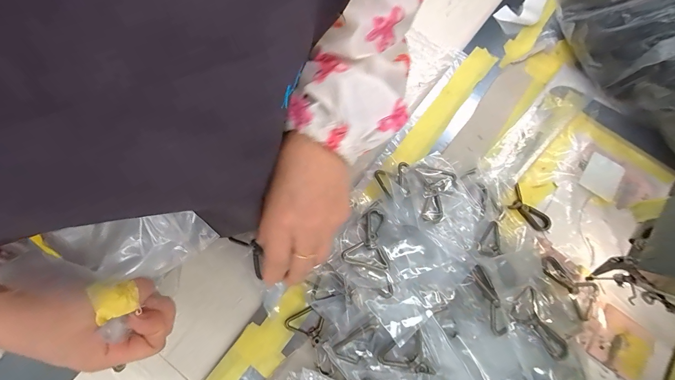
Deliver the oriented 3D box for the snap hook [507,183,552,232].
[{"bbox_3d":[0.210,0.022,0.329,0.024,0.004,0.056,-37,79,-13],"label":"snap hook"}]

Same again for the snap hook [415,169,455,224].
[{"bbox_3d":[0.098,0.004,0.305,0.039,0.008,0.068,14,57,2],"label":"snap hook"}]

